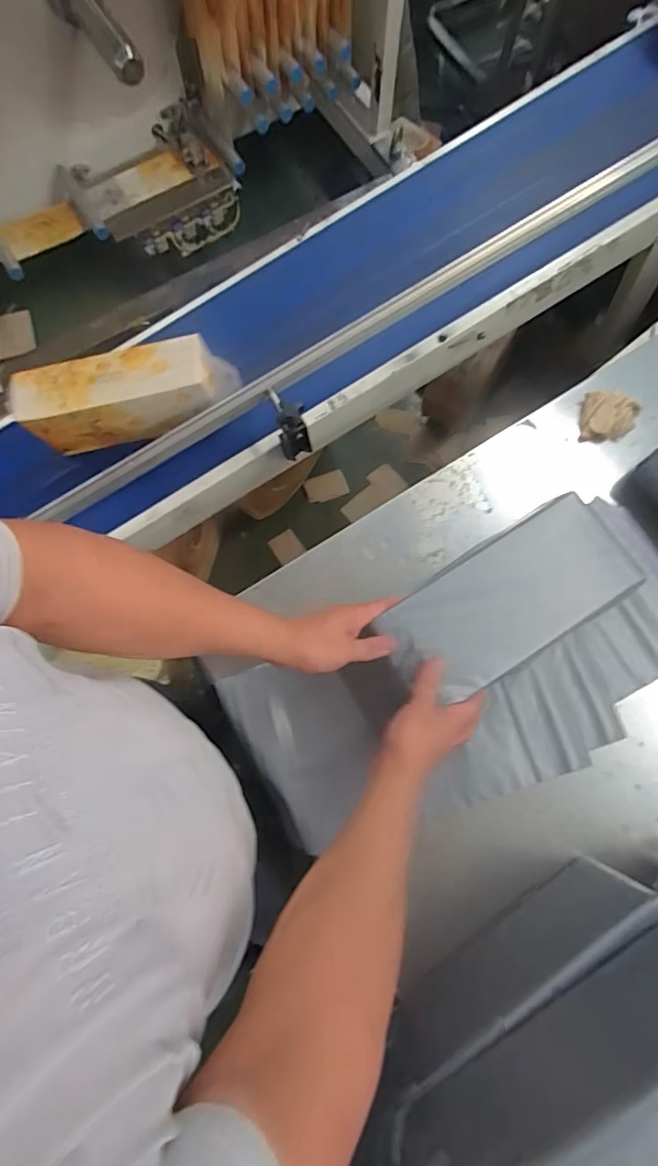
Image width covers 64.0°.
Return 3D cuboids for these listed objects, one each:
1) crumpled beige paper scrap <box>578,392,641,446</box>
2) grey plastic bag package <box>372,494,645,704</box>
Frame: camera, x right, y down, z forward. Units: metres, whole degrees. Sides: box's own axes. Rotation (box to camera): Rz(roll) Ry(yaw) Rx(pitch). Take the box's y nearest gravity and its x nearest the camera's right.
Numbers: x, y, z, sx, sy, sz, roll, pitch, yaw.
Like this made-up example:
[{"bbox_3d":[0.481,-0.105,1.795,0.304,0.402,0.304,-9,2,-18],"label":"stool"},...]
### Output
[{"bbox_3d":[0.395,-0.230,0.740,0.078,0.013,0.076,12,77,3],"label":"crumpled beige paper scrap"},{"bbox_3d":[0.208,0.029,0.640,0.304,0.090,0.140,-29,78,-9],"label":"grey plastic bag package"}]

